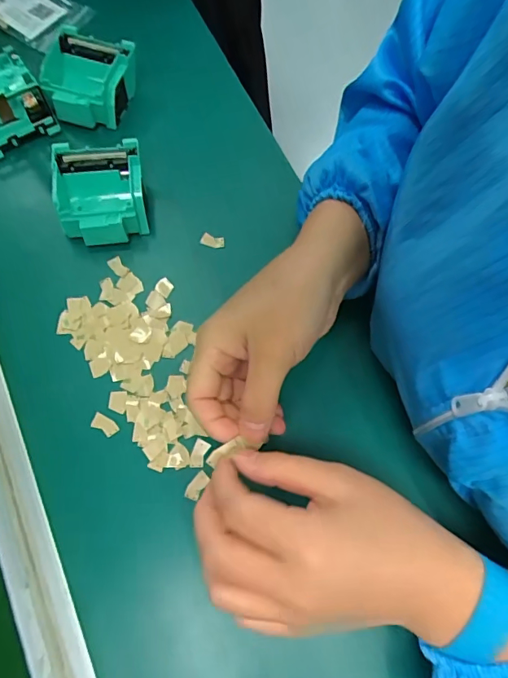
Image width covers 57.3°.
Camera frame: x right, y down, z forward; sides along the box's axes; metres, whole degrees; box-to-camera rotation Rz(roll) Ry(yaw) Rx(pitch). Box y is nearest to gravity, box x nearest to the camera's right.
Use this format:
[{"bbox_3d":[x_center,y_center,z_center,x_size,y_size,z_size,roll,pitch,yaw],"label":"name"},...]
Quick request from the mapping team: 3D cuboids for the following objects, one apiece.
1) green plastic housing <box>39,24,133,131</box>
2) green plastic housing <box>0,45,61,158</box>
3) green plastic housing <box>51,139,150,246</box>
[{"bbox_3d":[-0.155,-0.238,0.427,0.080,0.042,0.070,11,71,2],"label":"green plastic housing"},{"bbox_3d":[-0.227,-0.212,0.416,0.070,0.048,0.076,-30,75,-12],"label":"green plastic housing"},{"bbox_3d":[-0.128,-0.121,0.395,0.071,0.040,0.075,-9,71,-5],"label":"green plastic housing"}]

